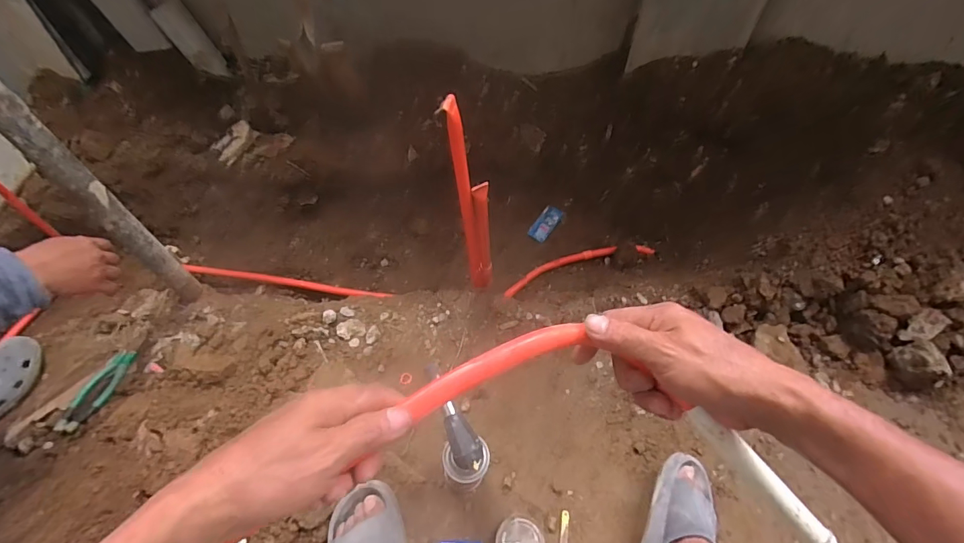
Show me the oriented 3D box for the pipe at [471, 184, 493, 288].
[{"bbox_3d":[0.004,-0.061,0.840,0.029,0.278,0.030,-1,57,1],"label":"pipe"}]

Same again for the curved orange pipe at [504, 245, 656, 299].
[{"bbox_3d":[0.254,-0.018,1.217,0.415,0.030,0.079,-17,59,-9],"label":"curved orange pipe"}]

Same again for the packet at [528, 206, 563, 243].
[{"bbox_3d":[0.183,-0.138,1.290,0.055,0.008,0.109,35,93,10],"label":"packet"}]

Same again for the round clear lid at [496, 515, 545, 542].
[{"bbox_3d":[0.059,0.421,0.695,0.073,0.011,0.073,-5,57,-1],"label":"round clear lid"}]

